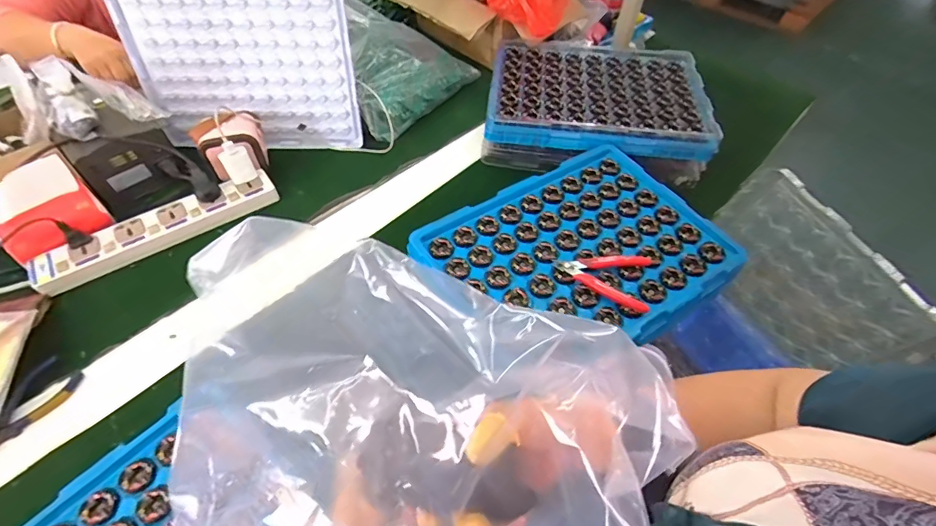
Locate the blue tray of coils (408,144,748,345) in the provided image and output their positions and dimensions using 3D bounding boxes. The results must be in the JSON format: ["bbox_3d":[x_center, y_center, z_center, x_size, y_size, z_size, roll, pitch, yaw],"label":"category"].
[{"bbox_3d":[0.148,-0.018,0.584,0.358,0.035,0.275,-27,59,-20],"label":"blue tray of coils"}]

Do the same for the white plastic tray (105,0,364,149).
[{"bbox_3d":[-0.360,-0.316,0.715,0.346,0.259,0.017,-1,37,-1],"label":"white plastic tray"}]

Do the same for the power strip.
[{"bbox_3d":[-0.444,-0.051,0.642,0.321,0.031,0.071,-32,62,-18],"label":"power strip"}]

